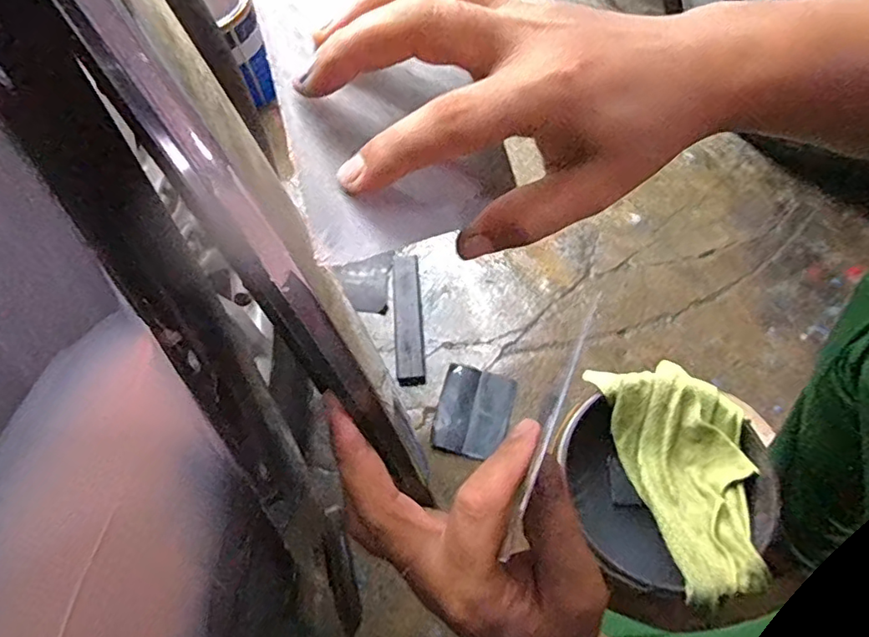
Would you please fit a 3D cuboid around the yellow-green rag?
[{"bbox_3d":[0.284,0.159,0.628,0.138,0.055,0.250,-15,67,-6],"label":"yellow-green rag"}]

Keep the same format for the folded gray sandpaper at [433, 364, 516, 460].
[{"bbox_3d":[0.062,0.145,0.885,0.108,0.017,0.138,14,67,7],"label":"folded gray sandpaper"}]

